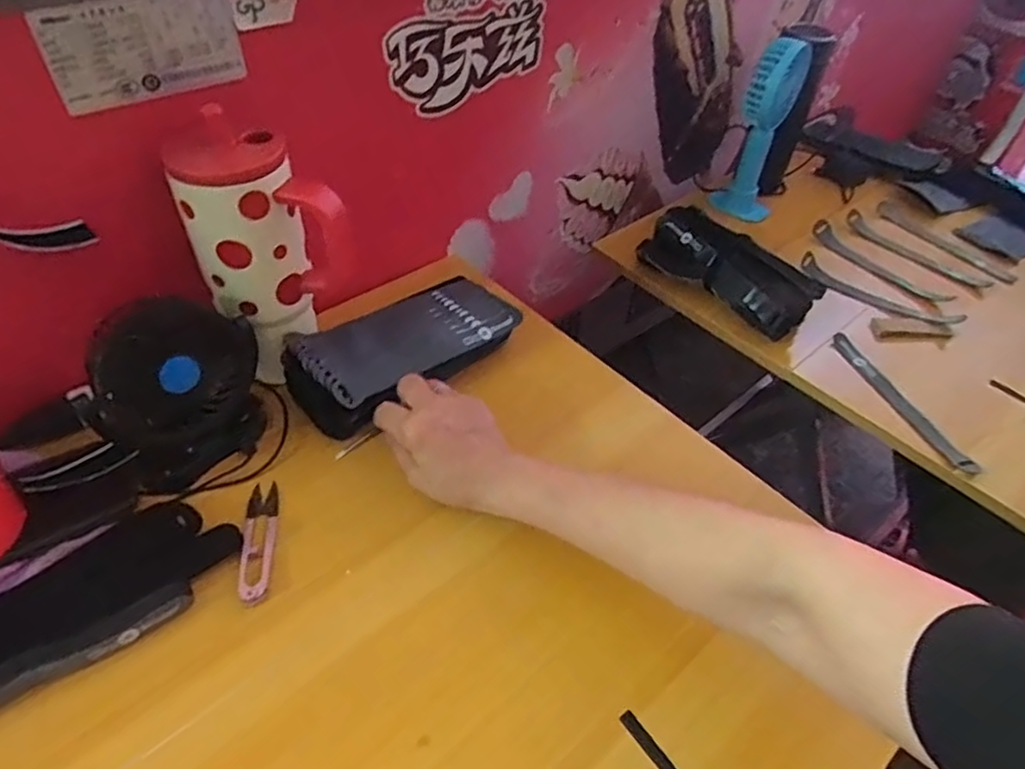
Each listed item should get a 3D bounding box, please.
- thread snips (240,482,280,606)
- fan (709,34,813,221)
[{"bbox_3d":[-0.187,0.113,0.479,0.022,0.011,0.100,-7,47,-10],"label":"thread snips"},{"bbox_3d":[0.316,-0.311,0.824,0.077,0.228,0.063,19,48,14],"label":"fan"}]

